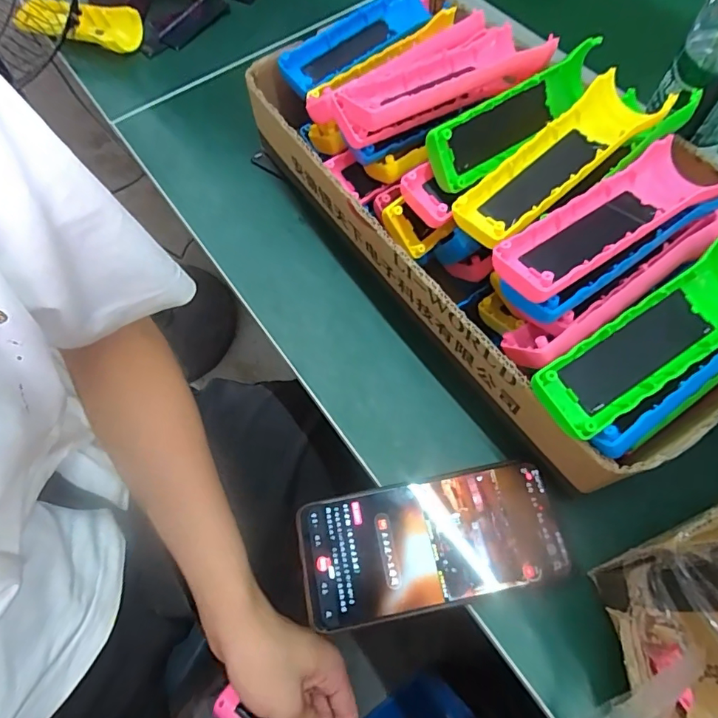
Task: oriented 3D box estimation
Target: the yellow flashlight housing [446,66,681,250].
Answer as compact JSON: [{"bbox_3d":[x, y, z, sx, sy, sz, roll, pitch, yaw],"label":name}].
[{"bbox_3d":[0.130,-0.127,0.308,0.151,0.034,0.047,-40,69,-17],"label":"yellow flashlight housing"}]

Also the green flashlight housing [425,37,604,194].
[{"bbox_3d":[0.104,-0.169,0.327,0.140,0.040,0.030,-42,70,-18],"label":"green flashlight housing"}]

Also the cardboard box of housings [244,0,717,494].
[{"bbox_3d":[0.106,-0.137,0.346,0.222,0.098,0.414,-32,67,-14],"label":"cardboard box of housings"}]

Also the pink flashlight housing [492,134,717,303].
[{"bbox_3d":[0.148,-0.082,0.282,0.154,0.031,0.045,-31,67,-14],"label":"pink flashlight housing"}]

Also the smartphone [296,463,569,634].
[{"bbox_3d":[0.045,0.114,0.301,0.161,0.004,0.074,-11,64,-3],"label":"smartphone"}]

